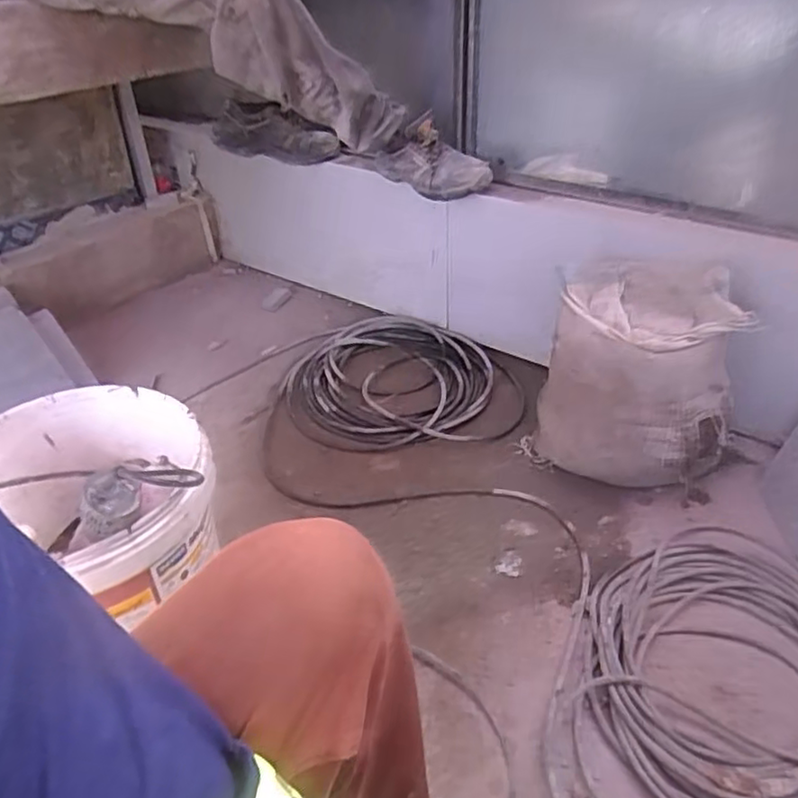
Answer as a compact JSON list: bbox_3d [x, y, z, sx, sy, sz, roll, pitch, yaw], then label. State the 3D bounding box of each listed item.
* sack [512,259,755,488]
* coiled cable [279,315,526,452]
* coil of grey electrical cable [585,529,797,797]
[{"bbox_3d":[0.391,-0.021,1.077,0.299,0.313,0.226,28,42,34],"label":"sack"},{"bbox_3d":[-0.005,-0.049,1.382,0.481,0.046,0.446,-4,34,-6],"label":"coiled cable"},{"bbox_3d":[0.415,0.328,0.842,0.335,0.042,0.442,9,35,12],"label":"coil of grey electrical cable"}]

